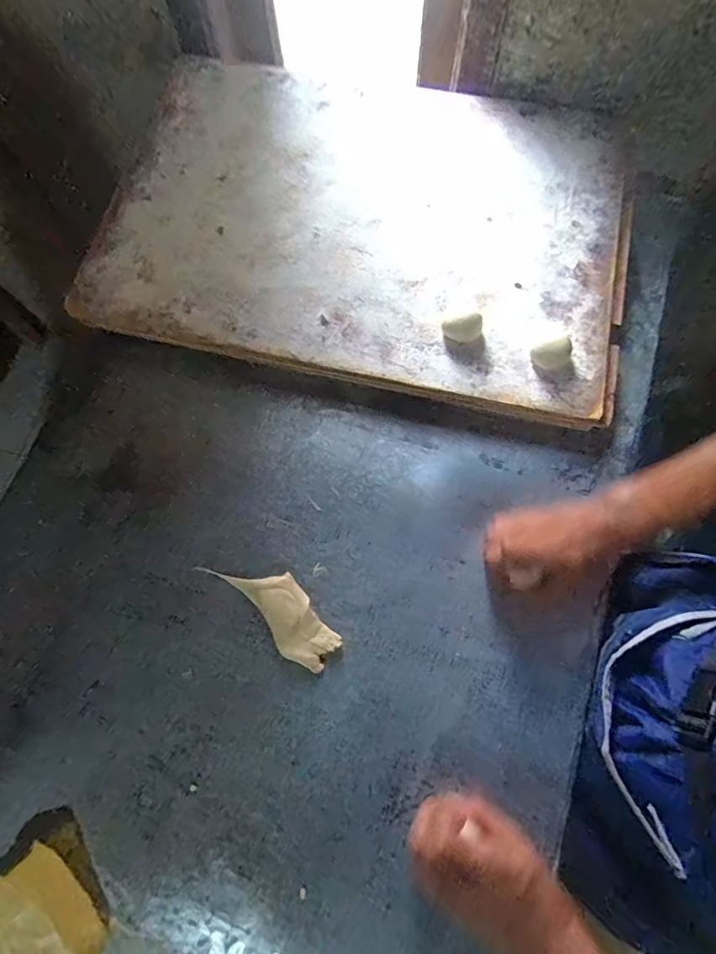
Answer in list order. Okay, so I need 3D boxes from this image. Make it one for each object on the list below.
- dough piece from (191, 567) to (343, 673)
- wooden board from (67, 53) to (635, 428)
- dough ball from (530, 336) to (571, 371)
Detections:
[{"bbox_3d":[-0.083,0.122,0.458,0.148,0.010,0.056,36,79,10],"label":"dough piece"},{"bbox_3d":[0.016,-0.331,0.562,0.602,0.029,0.444,14,76,5],"label":"wooden board"},{"bbox_3d":[0.199,-0.126,0.486,0.036,0.020,0.035,-2,74,1],"label":"dough ball"}]

